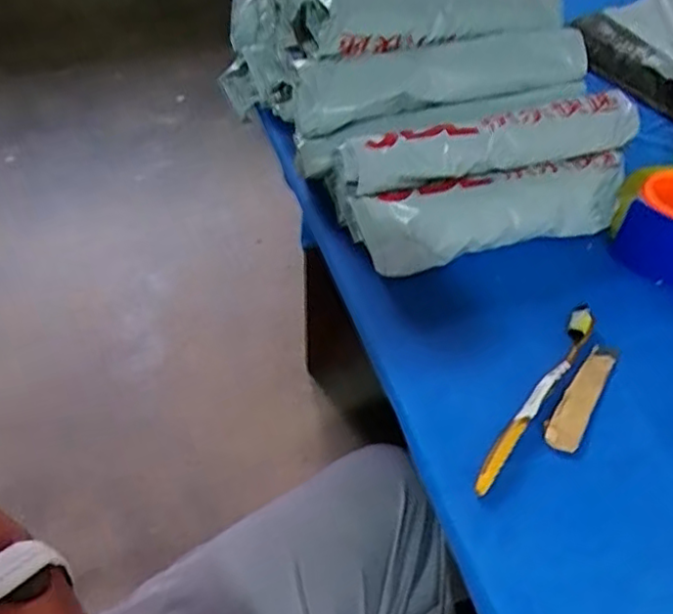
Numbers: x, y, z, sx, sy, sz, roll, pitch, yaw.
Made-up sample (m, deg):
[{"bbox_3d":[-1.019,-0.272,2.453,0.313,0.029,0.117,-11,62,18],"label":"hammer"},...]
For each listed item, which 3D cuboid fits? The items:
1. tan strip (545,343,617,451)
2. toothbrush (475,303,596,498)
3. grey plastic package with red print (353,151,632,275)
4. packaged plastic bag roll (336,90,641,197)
[{"bbox_3d":[0.180,0.064,0.475,0.025,0.004,0.102,26,52,19],"label":"tan strip"},{"bbox_3d":[0.145,0.061,0.467,0.017,0.011,0.182,31,53,22],"label":"toothbrush"},{"bbox_3d":[0.144,-0.083,0.571,0.259,0.056,0.056,-13,49,-13],"label":"grey plastic package with red print"},{"bbox_3d":[0.137,-0.148,0.569,0.276,0.037,0.052,-11,50,-13],"label":"packaged plastic bag roll"}]

